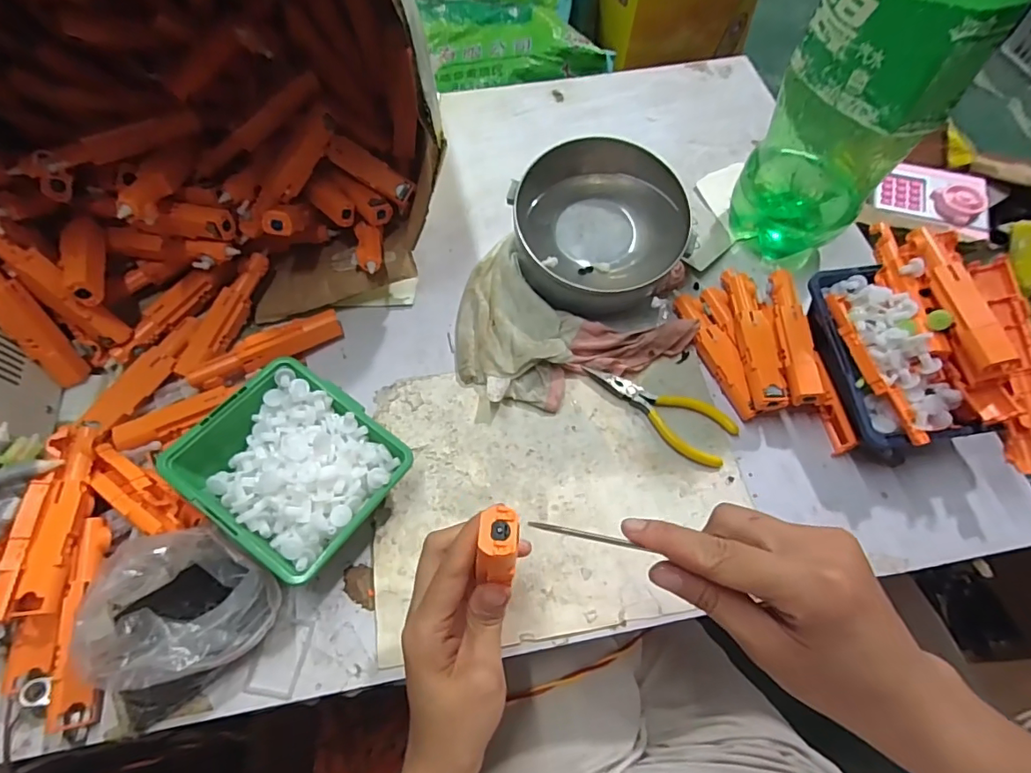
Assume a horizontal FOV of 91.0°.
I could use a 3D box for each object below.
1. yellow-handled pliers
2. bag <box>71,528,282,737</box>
[{"bbox_3d":[0.118,0.015,0.411,0.122,0.009,0.047,34,69,18],"label":"yellow-handled pliers"},{"bbox_3d":[-0.204,0.136,0.306,0.109,0.072,0.084,-31,65,-13],"label":"bag"}]

